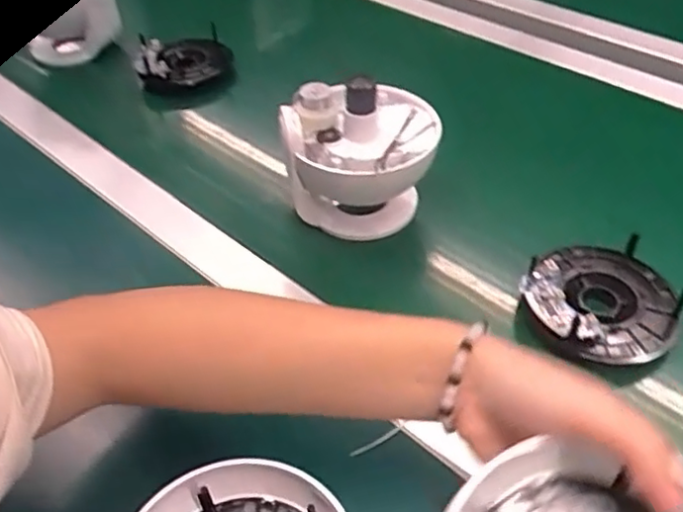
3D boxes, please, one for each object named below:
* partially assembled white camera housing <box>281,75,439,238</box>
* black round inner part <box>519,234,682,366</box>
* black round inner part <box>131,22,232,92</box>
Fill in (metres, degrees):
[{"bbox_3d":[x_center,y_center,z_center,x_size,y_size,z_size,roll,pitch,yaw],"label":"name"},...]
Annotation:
[{"bbox_3d":[0.013,-0.070,0.506,0.103,0.106,0.095,-2,44,2],"label":"partially assembled white camera housing"},{"bbox_3d":[0.176,0.027,0.450,0.101,0.025,0.095,-2,44,2],"label":"black round inner part"},{"bbox_3d":[-0.164,-0.202,0.696,0.103,0.042,0.087,-13,44,-9],"label":"black round inner part"}]

